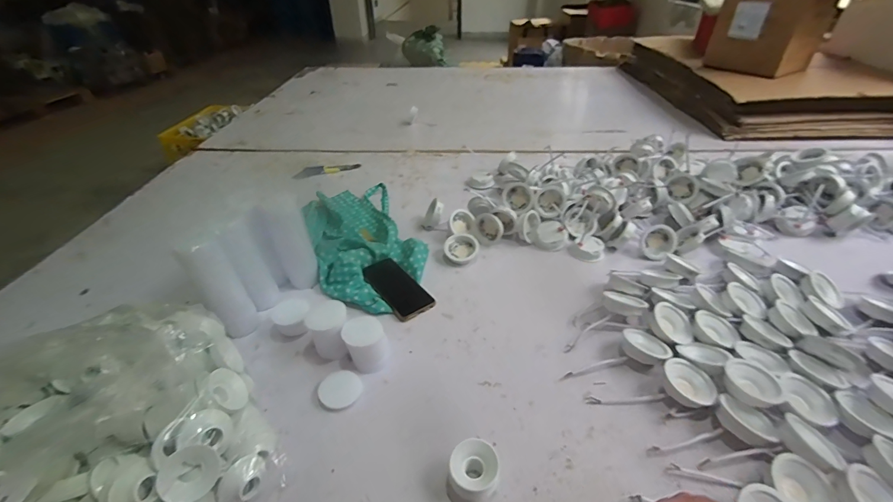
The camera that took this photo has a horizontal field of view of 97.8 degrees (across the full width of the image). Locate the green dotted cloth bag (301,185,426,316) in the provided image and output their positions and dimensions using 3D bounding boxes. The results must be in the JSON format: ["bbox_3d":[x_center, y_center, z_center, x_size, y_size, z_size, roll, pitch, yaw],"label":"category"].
[{"bbox_3d":[-0.188,-0.040,0.862,0.213,0.046,0.451,-15,39,-19],"label":"green dotted cloth bag"}]

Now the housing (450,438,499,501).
[{"bbox_3d":[0.033,0.261,0.462,0.054,0.045,0.058,0,36,0],"label":"housing"}]

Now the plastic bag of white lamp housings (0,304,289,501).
[{"bbox_3d":[-0.403,0.203,0.451,0.310,0.172,0.287,-24,43,-29],"label":"plastic bag of white lamp housings"}]

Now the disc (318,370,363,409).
[{"bbox_3d":[-0.156,0.203,0.574,0.056,0.004,0.060,7,41,-7],"label":"disc"}]

